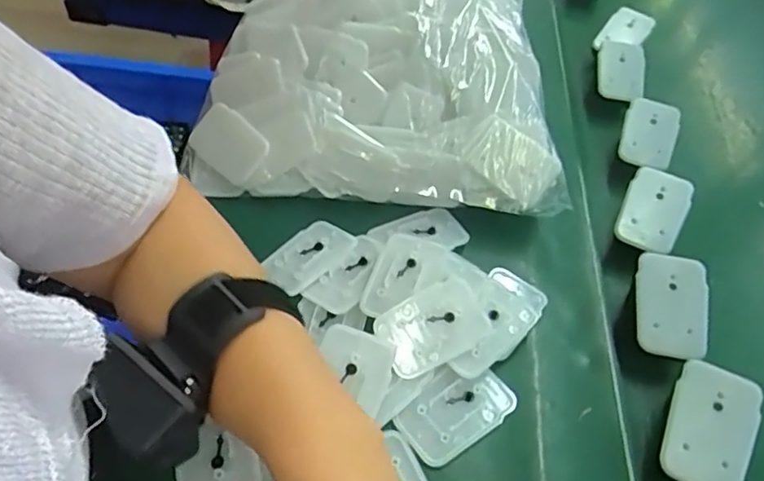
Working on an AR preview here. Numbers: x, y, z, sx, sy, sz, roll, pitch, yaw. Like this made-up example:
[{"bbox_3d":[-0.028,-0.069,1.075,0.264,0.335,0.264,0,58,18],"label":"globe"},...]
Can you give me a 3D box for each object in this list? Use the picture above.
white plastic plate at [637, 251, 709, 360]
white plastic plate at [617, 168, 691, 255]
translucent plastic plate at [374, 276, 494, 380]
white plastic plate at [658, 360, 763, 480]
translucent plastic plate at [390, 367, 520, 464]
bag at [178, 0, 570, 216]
[{"bbox_3d":[0.186,0.040,0.370,0.041,0.008,0.068,6,69,12],"label":"white plastic plate"},{"bbox_3d":[0.201,-0.024,0.425,0.043,0.009,0.064,24,74,20],"label":"white plastic plate"},{"bbox_3d":[0.032,0.052,0.357,0.066,0.005,0.047,-27,69,-12],"label":"translucent plastic plate"},{"bbox_3d":[0.179,0.102,0.313,0.041,0.005,0.065,19,72,20],"label":"white plastic plate"},{"bbox_3d":[0.042,0.099,0.338,0.067,0.005,0.043,-34,64,-23],"label":"translucent plastic plate"},{"bbox_3d":[0.011,-0.165,0.499,0.280,0.106,0.288,9,49,2],"label":"bag"}]

